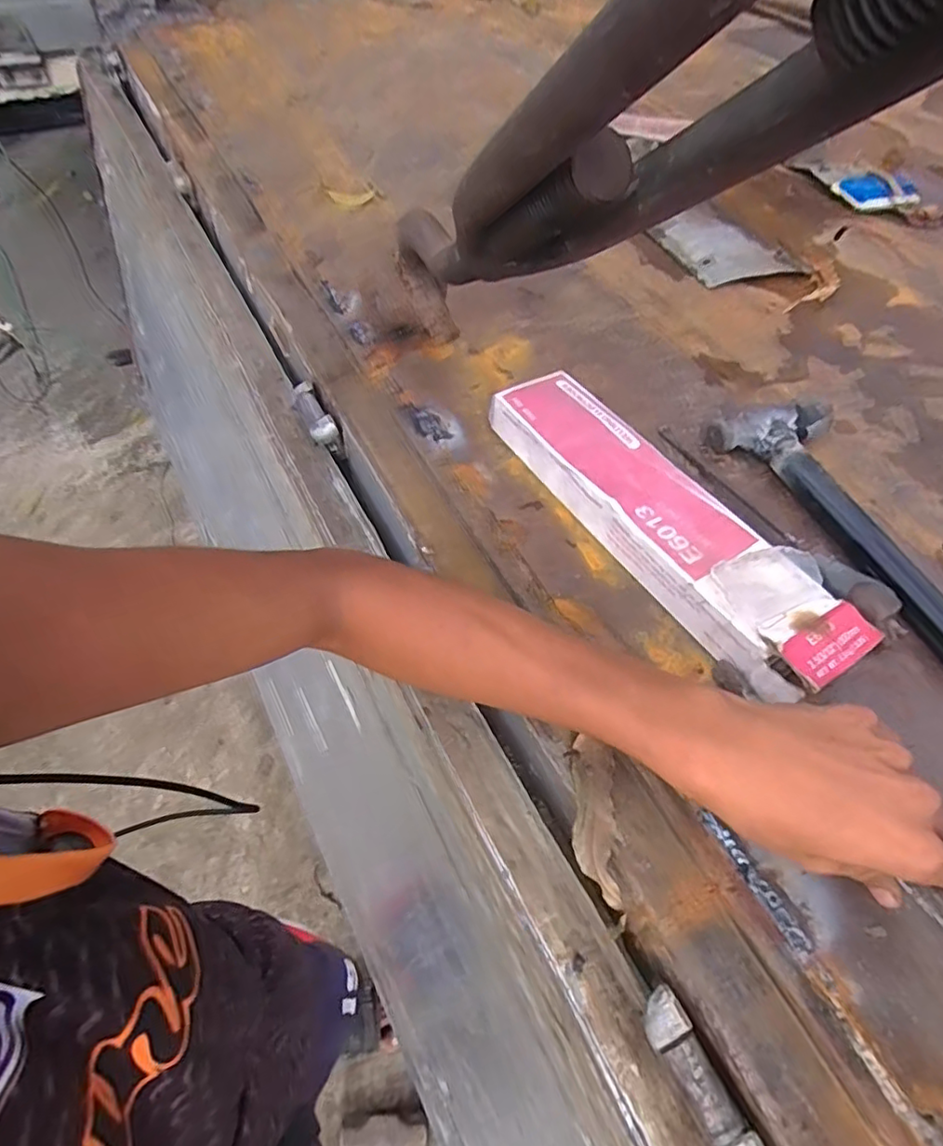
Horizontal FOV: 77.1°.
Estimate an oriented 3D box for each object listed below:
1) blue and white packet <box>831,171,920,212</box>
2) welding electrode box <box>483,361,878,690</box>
[{"bbox_3d":[0.551,-0.518,0.805,0.111,0.025,0.062,-4,56,-3],"label":"blue and white packet"},{"bbox_3d":[0.139,-0.049,0.461,0.080,0.045,0.337,-29,61,-19],"label":"welding electrode box"}]

